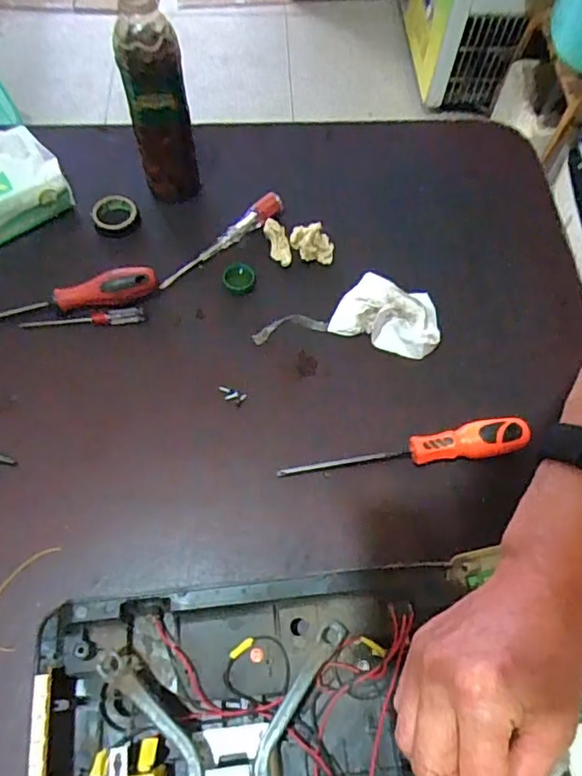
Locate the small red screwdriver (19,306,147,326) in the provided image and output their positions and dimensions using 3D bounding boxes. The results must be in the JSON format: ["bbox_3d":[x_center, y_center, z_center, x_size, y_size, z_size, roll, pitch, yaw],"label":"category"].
[{"bbox_3d":[-0.209,-0.068,0.571,0.121,0.009,0.015,-7,64,-6],"label":"small red screwdriver"}]

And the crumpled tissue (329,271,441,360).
[{"bbox_3d":[0.100,-0.076,0.577,0.103,0.022,0.069,20,64,8],"label":"crumpled tissue"}]

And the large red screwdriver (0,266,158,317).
[{"bbox_3d":[-0.259,-0.084,0.567,0.251,0.029,0.031,-12,64,-8],"label":"large red screwdriver"}]

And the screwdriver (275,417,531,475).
[{"bbox_3d":[0.103,0.059,0.508,0.219,0.031,0.031,-8,64,-6],"label":"screwdriver"}]

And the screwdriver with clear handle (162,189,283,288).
[{"bbox_3d":[-0.074,-0.161,0.618,0.158,0.031,0.021,-41,71,-20],"label":"screwdriver with clear handle"}]

